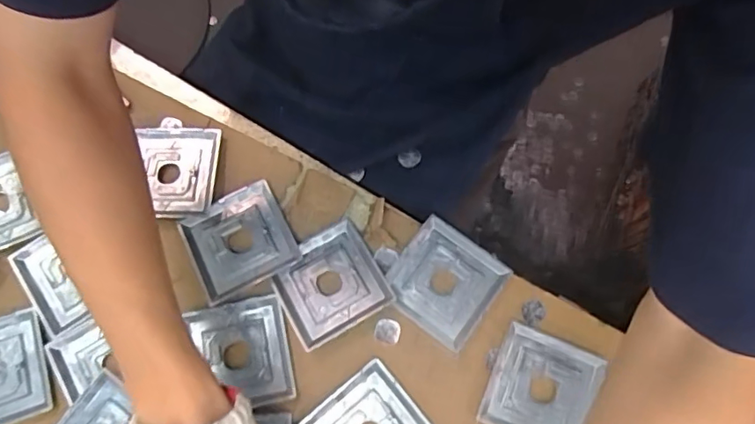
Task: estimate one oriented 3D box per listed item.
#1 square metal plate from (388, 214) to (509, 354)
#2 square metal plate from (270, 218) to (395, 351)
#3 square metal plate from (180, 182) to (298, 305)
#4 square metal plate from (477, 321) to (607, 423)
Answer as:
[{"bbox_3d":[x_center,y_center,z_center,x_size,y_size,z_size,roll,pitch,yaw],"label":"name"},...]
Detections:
[{"bbox_3d":[0.060,0.061,0.479,0.088,0.008,0.089,35,77,9],"label":"square metal plate"},{"bbox_3d":[-0.043,0.063,0.476,0.089,0.009,0.086,-29,76,-8],"label":"square metal plate"},{"bbox_3d":[-0.125,0.026,0.486,0.088,0.009,0.083,-27,76,-8],"label":"square metal plate"},{"bbox_3d":[0.141,0.153,0.459,0.087,0.006,0.090,23,75,6],"label":"square metal plate"}]

